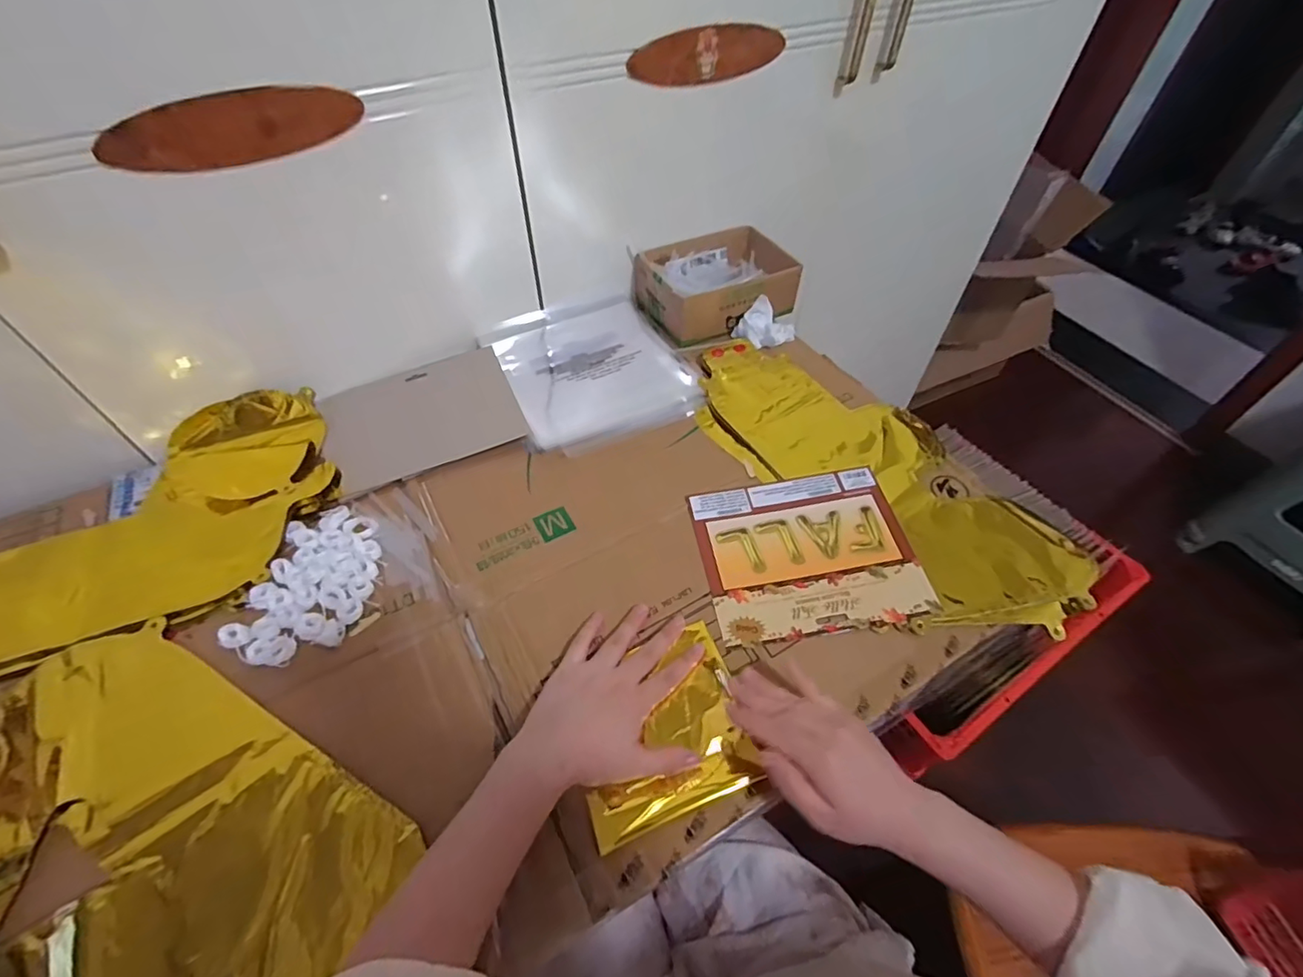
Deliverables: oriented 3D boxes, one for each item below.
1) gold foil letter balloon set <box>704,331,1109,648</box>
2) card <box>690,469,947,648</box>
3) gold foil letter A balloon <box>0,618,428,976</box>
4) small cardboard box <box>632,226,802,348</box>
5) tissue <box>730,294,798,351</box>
[{"bbox_3d":[0.220,-0.025,0.585,0.200,0.024,0.431,-29,57,-23],"label":"gold foil letter balloon set"},{"bbox_3d":[0.142,0.053,0.516,0.189,0.013,0.156,-7,51,-7],"label":"card"},{"bbox_3d":[-0.377,0.281,0.308,0.314,0.014,0.363,25,54,18],"label":"gold foil letter A balloon"},{"bbox_3d":[0.088,-0.272,0.739,0.195,0.058,0.138,-21,54,-18],"label":"small cardboard box"},{"bbox_3d":[0.144,-0.209,0.707,0.066,0.033,0.061,-33,59,-25],"label":"tissue"}]

